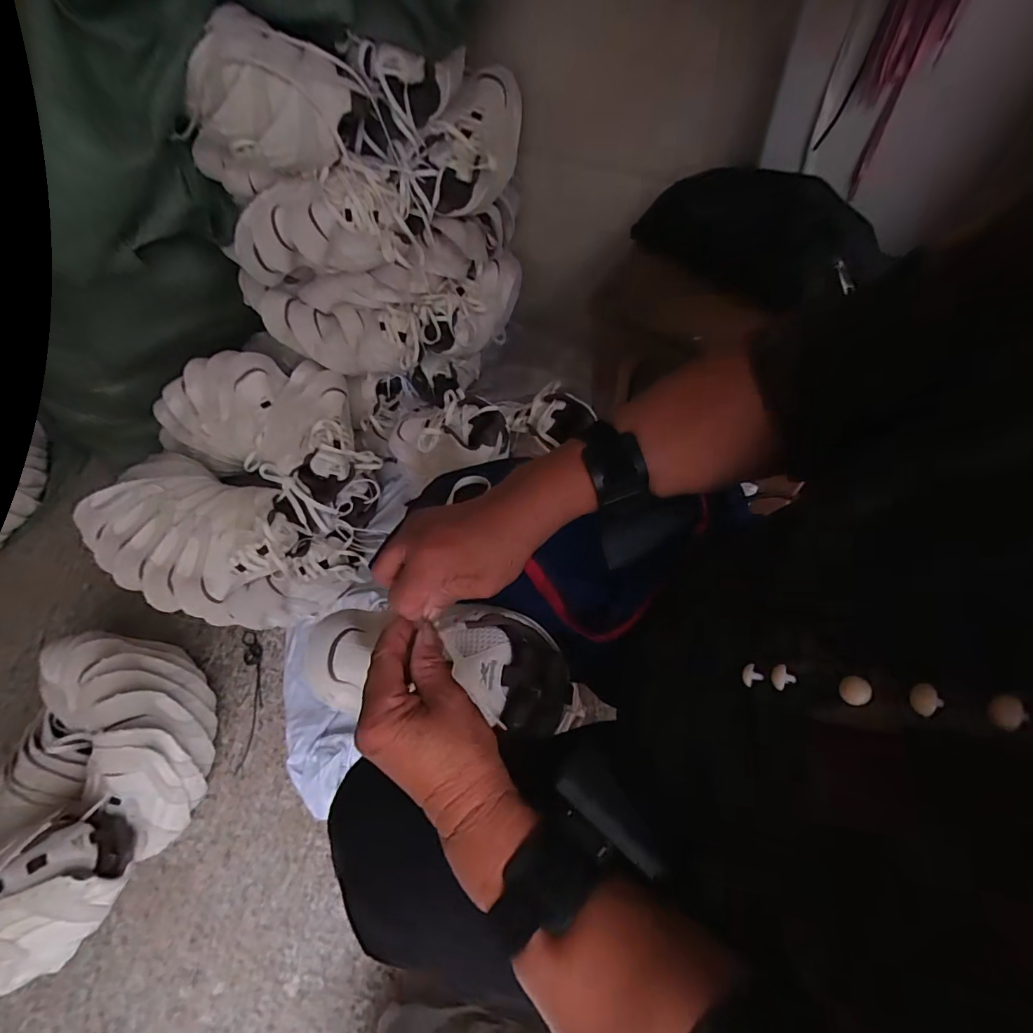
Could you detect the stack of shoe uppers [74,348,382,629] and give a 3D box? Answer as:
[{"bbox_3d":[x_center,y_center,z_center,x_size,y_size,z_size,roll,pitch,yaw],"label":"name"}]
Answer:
[{"bbox_3d":[-0.448,-0.037,0.841,0.346,0.252,0.414,10,64,12],"label":"stack of shoe uppers"}]

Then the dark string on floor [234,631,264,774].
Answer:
[{"bbox_3d":[-0.462,0.310,0.866,0.037,0.014,0.230,-15,62,0],"label":"dark string on floor"}]

